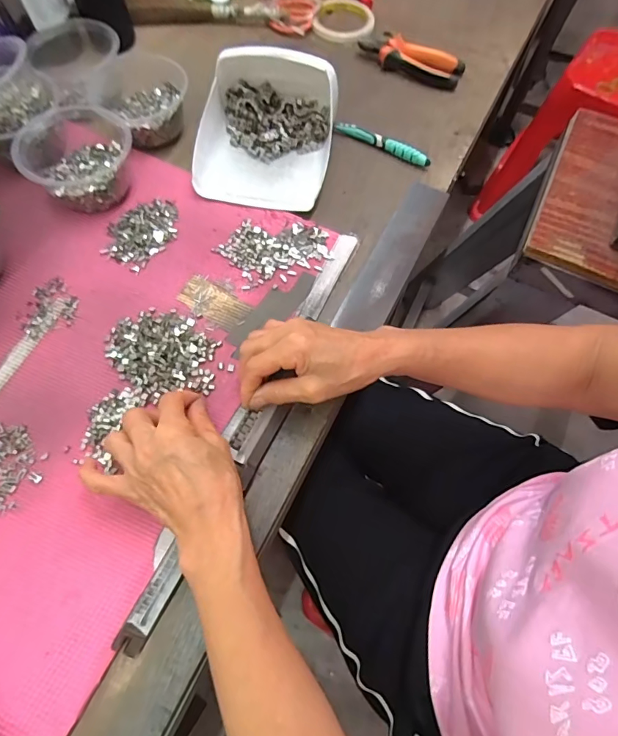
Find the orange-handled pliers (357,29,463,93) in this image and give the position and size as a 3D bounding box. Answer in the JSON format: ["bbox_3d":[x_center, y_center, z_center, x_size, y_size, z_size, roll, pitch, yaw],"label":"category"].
[{"bbox_3d":[0.146,-0.441,0.611,0.148,0.024,0.052,22,67,9],"label":"orange-handled pliers"}]

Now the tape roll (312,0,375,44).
[{"bbox_3d":[0.053,-0.531,0.661,0.089,0.015,0.104,15,66,5],"label":"tape roll"}]

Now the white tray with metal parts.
[{"bbox_3d":[-0.051,-0.283,0.500,0.153,0.081,0.169,7,66,2],"label":"white tray with metal parts"}]

